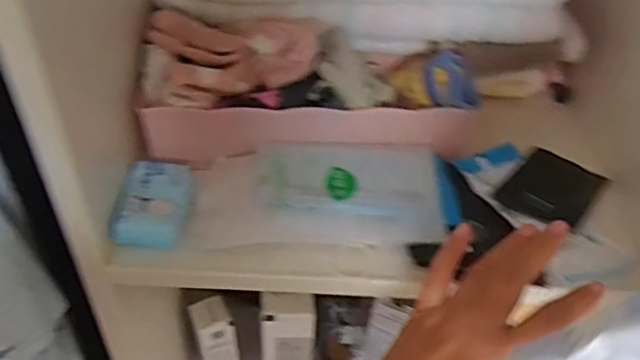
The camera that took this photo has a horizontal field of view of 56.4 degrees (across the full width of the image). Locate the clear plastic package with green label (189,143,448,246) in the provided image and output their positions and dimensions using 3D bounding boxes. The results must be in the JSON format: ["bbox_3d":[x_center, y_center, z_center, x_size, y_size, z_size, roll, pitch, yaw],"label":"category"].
[{"bbox_3d":[-0.002,0.009,0.454,0.184,0.031,0.080,1,44,-3],"label":"clear plastic package with green label"}]

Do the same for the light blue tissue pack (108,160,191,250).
[{"bbox_3d":[-0.126,0.015,0.453,0.049,0.016,0.081,2,44,-3],"label":"light blue tissue pack"}]

